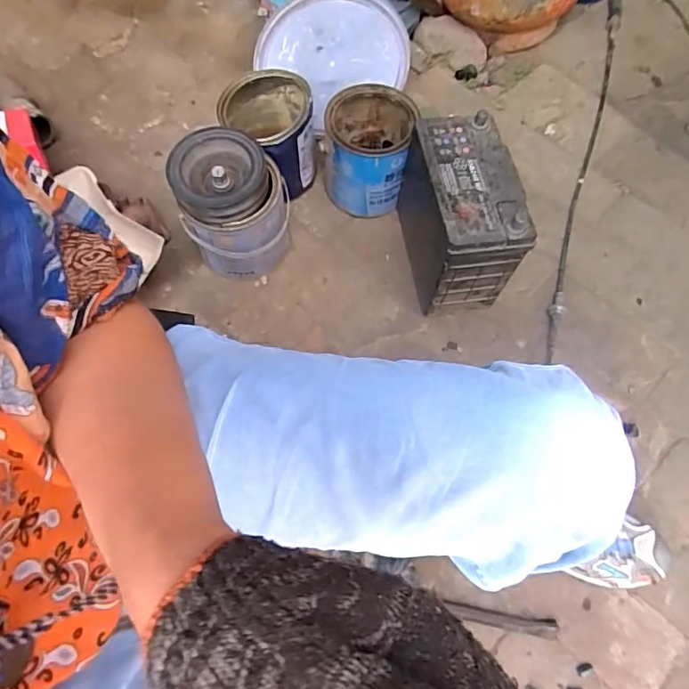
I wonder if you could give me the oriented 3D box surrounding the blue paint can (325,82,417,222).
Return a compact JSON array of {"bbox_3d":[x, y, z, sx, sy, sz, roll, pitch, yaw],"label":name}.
[{"bbox_3d":[0.041,-0.330,0.903,0.142,0.154,0.155,4,68,2],"label":"blue paint can"}]

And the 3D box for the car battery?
[{"bbox_3d":[0.173,-0.197,0.807,0.139,0.208,0.244,-7,73,-3],"label":"car battery"}]

